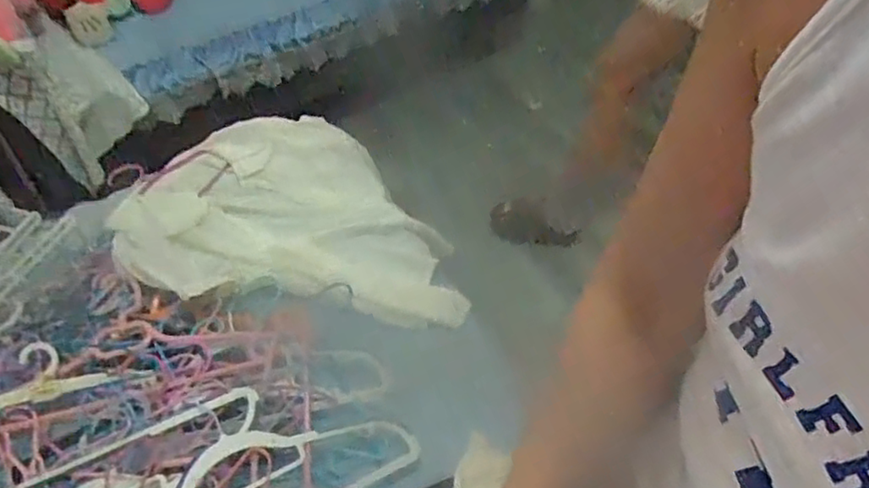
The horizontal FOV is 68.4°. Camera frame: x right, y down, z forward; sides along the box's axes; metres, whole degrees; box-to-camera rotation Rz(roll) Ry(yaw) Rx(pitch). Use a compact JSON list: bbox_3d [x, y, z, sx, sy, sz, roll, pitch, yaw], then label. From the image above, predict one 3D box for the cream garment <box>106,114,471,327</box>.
[{"bbox_3d":[-0.229,-0.053,1.037,0.524,0.097,0.383,1,52,3],"label":"cream garment"}]

